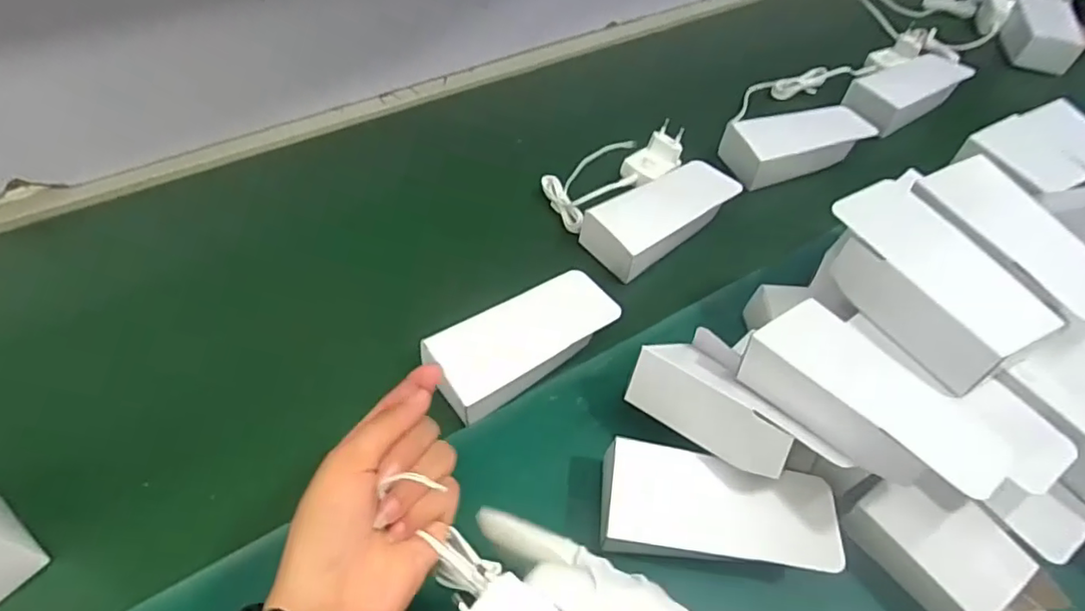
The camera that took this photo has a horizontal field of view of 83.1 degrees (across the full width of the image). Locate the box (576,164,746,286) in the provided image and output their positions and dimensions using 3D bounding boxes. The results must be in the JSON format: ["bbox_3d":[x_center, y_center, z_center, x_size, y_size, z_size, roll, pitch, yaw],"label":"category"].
[{"bbox_3d":[0.114,-0.083,0.573,0.145,0.049,0.070,-27,56,-27],"label":"box"}]

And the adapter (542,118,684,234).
[{"bbox_3d":[0.063,-0.136,0.618,0.147,0.054,0.089,-31,58,-30],"label":"adapter"}]

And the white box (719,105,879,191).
[{"bbox_3d":[0.268,-0.170,0.645,0.141,0.046,0.064,-8,49,-13],"label":"white box"}]

